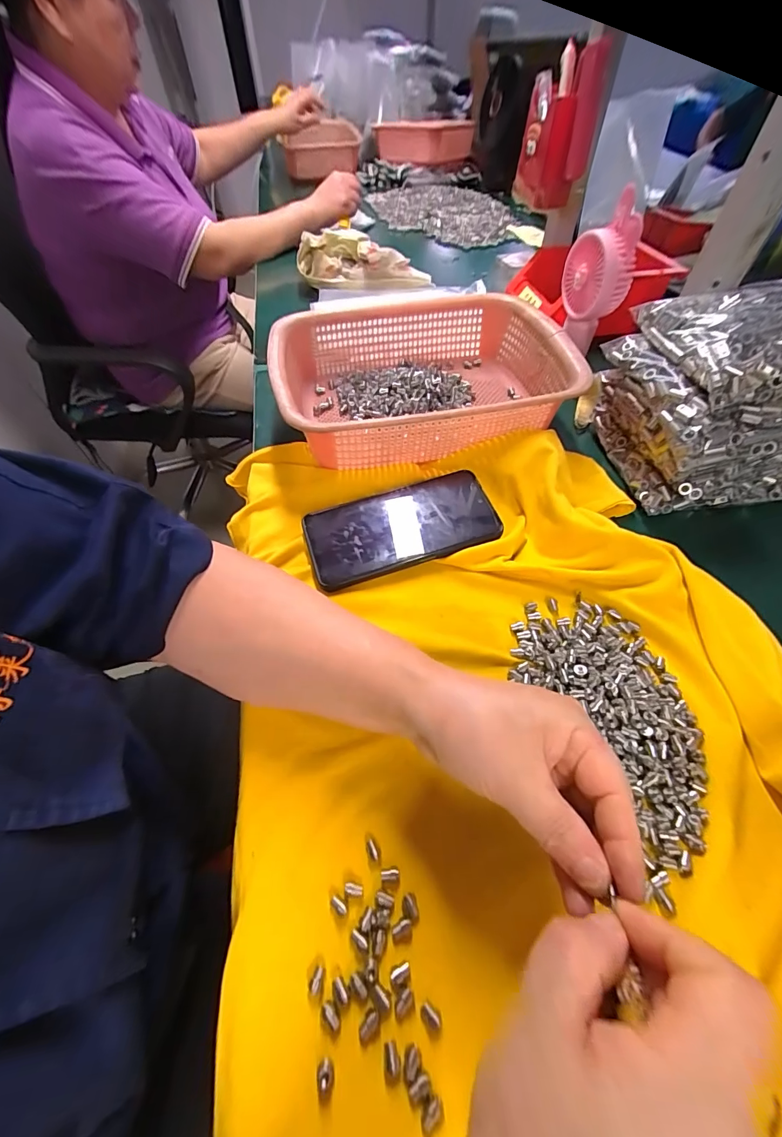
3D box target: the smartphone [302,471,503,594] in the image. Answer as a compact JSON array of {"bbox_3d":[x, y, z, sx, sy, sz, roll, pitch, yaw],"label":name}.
[{"bbox_3d":[0.009,-0.034,0.356,0.162,0.017,0.078,-16,56,-10],"label":"smartphone"}]

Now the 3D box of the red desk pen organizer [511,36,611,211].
[{"bbox_3d":[0.200,-0.529,0.495,0.080,0.131,0.111,11,56,9],"label":"red desk pen organizer"}]

